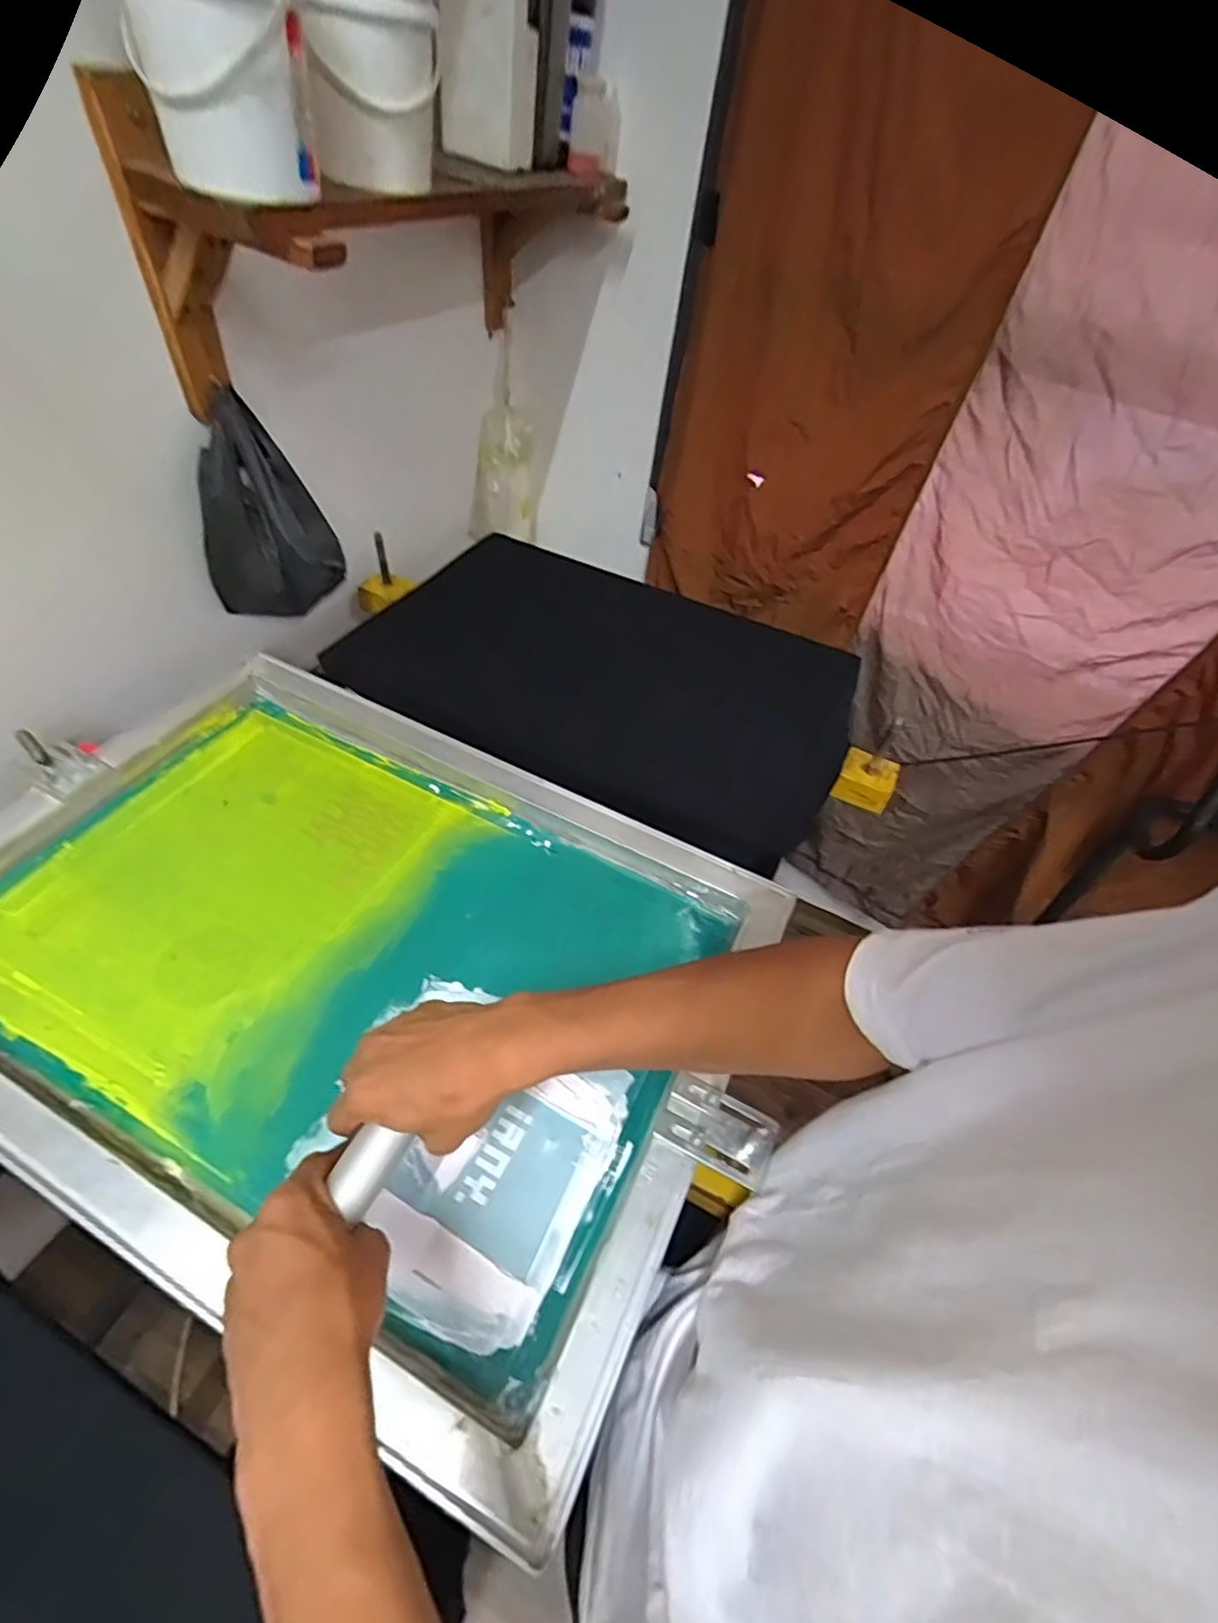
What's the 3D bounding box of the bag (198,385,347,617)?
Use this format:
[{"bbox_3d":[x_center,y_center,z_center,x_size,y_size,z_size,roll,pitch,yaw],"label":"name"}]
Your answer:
[{"bbox_3d":[-0.408,-0.343,0.766,0.153,0.215,0.072,-11,53,-18],"label":"bag"}]

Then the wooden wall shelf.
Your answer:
[{"bbox_3d":[-0.213,-0.623,0.747,0.236,0.208,0.600,27,51,14],"label":"wooden wall shelf"}]

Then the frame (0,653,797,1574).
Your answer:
[{"bbox_3d":[-0.227,0.105,0.553,0.666,0.041,0.461,23,51,14],"label":"frame"}]

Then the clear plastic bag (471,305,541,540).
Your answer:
[{"bbox_3d":[-0.191,-0.642,1.154,0.125,0.304,0.043,0,50,-9],"label":"clear plastic bag"}]

